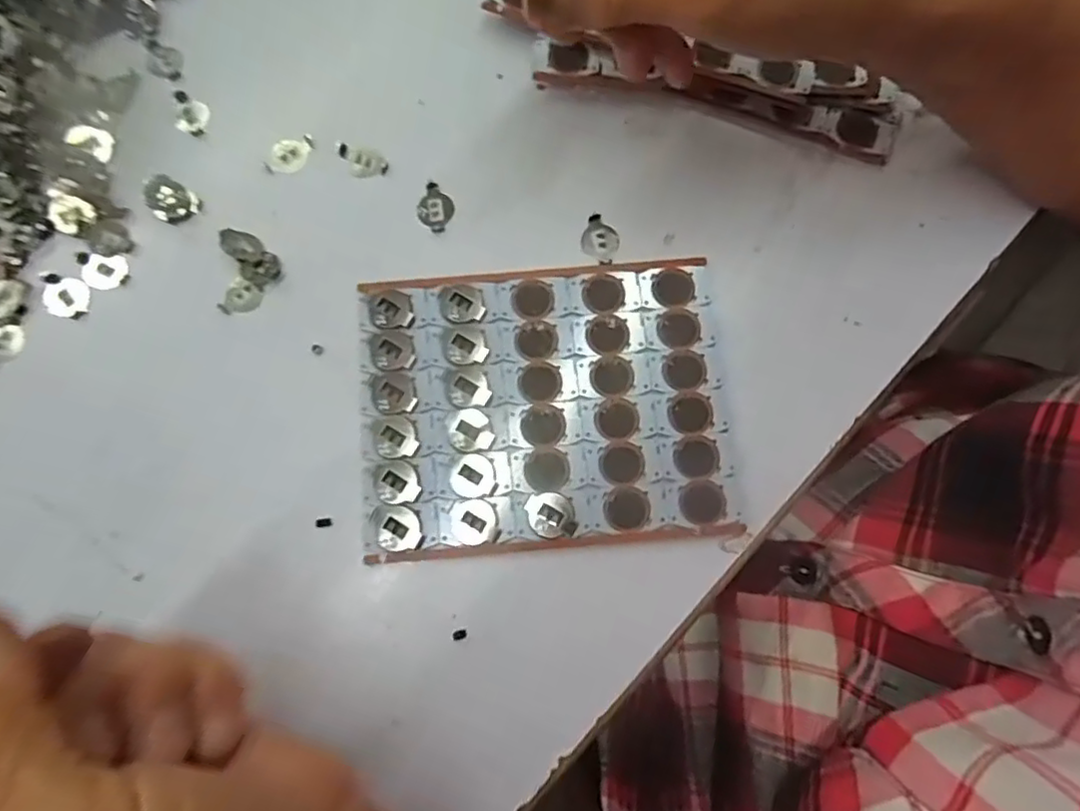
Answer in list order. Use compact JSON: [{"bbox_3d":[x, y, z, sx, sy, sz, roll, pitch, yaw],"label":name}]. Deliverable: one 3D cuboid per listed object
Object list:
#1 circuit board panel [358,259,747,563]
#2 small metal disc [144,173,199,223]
[{"bbox_3d":[0.001,-0.002,0.254,0.142,0.004,0.114,-4,78,-2],"label":"circuit board panel"},{"bbox_3d":[-0.163,-0.090,0.271,0.025,0.004,0.018,29,80,5],"label":"small metal disc"}]

